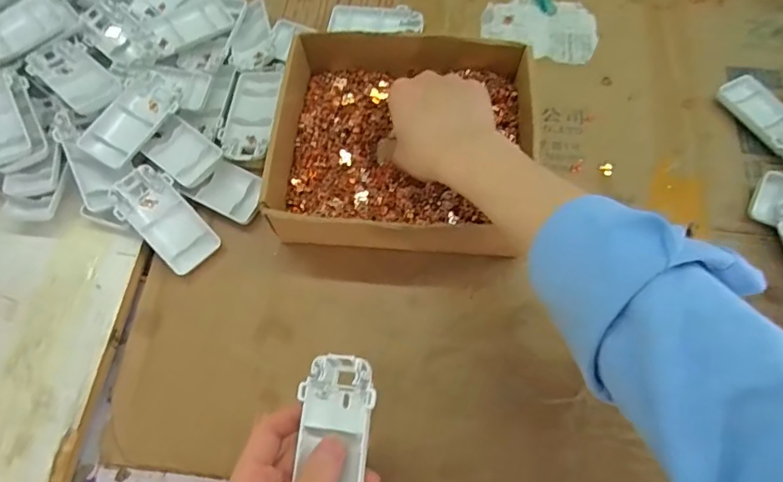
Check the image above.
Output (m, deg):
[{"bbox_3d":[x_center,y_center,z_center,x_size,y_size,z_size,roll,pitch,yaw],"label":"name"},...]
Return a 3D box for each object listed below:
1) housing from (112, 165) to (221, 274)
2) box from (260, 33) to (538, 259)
[{"bbox_3d":[-0.196,-0.019,0.469,0.049,0.015,0.097,-43,88,-15],"label":"housing"},{"bbox_3d":[0.015,-0.082,0.463,0.211,0.060,0.186,5,68,2],"label":"box"}]

